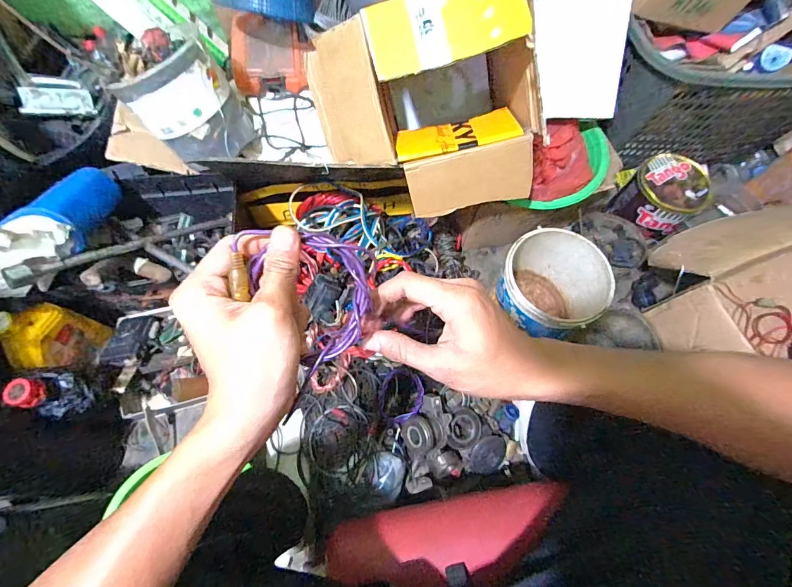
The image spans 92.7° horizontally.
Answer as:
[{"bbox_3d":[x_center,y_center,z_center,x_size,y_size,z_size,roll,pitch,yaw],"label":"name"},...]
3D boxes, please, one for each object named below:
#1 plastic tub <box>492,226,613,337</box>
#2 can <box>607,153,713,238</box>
[{"bbox_3d":[0.279,-0.001,0.729,0.179,0.187,0.179,-34,73,-14],"label":"plastic tub"},{"bbox_3d":[0.578,-0.213,0.822,0.162,0.113,0.146,-34,73,-14],"label":"can"}]

